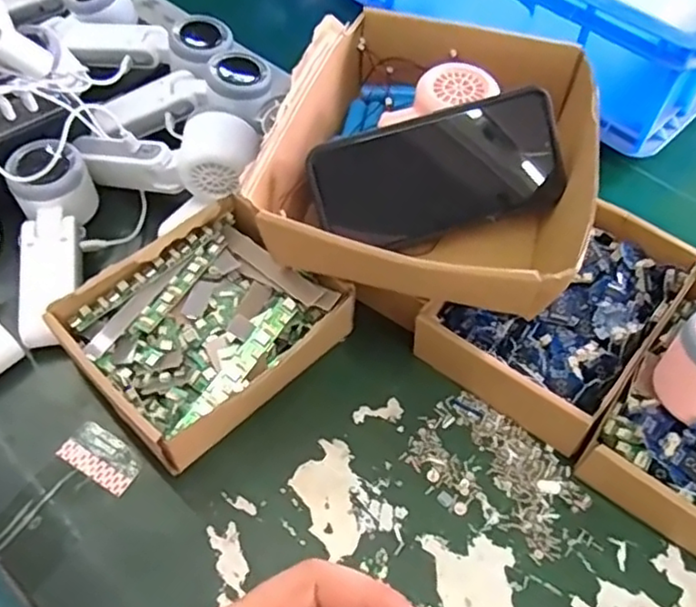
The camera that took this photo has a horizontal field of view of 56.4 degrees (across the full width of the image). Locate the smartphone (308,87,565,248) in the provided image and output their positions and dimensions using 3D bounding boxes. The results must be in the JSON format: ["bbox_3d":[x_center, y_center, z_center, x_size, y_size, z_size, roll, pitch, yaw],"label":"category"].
[{"bbox_3d":[0.061,-0.085,0.444,0.164,0.082,0.012,-14,25,0],"label":"smartphone"}]

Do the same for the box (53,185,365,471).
[{"bbox_3d":[-0.096,0.011,0.448,0.161,0.046,0.134,-39,64,-24],"label":"box"}]

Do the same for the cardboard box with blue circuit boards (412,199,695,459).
[{"bbox_3d":[0.147,0.004,0.459,0.125,0.062,0.166,35,62,22],"label":"cardboard box with blue circuit boards"}]

